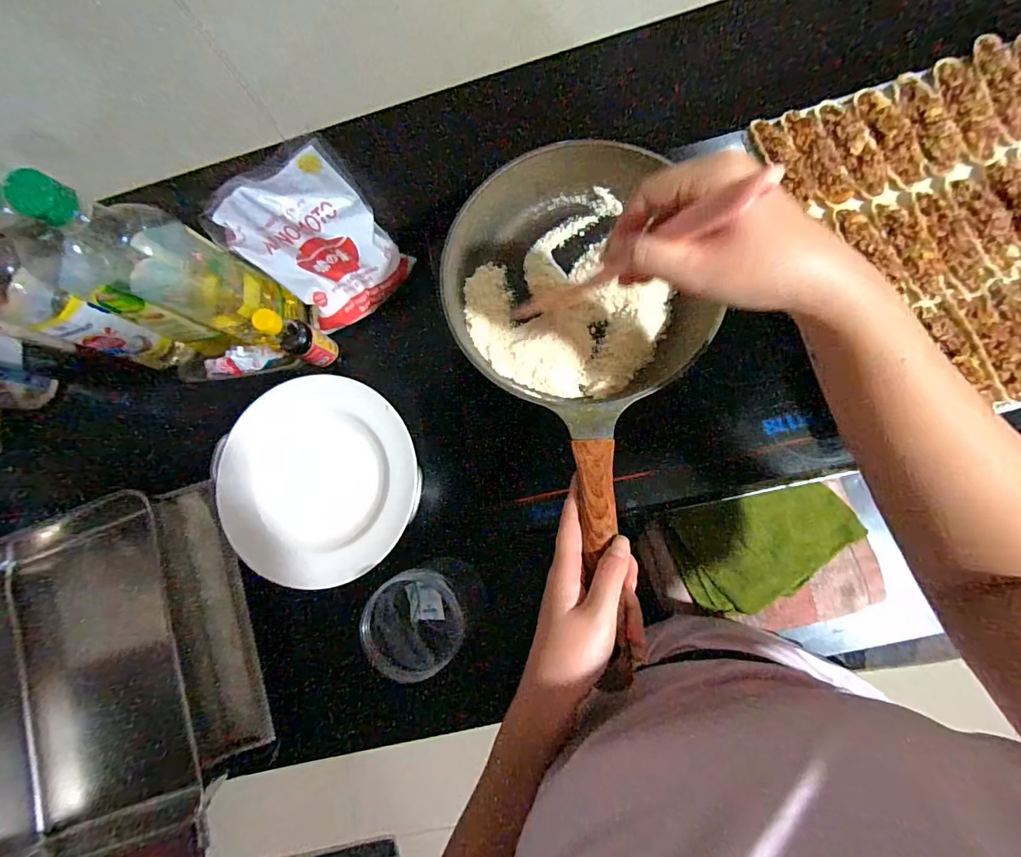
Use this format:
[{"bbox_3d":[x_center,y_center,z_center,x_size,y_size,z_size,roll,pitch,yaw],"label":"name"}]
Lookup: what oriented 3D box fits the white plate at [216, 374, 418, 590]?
[{"bbox_3d":[-0.204,0.052,0.484,0.217,0.029,0.206,-1,81,6],"label":"white plate"}]

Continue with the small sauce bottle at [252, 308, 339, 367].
[{"bbox_3d":[-0.247,-0.106,0.528,0.035,0.106,0.040,26,85,10],"label":"small sauce bottle"}]

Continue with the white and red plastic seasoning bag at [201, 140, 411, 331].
[{"bbox_3d":[-0.219,-0.211,0.532,0.147,0.195,0.043,-27,55,7],"label":"white and red plastic seasoning bag"}]

